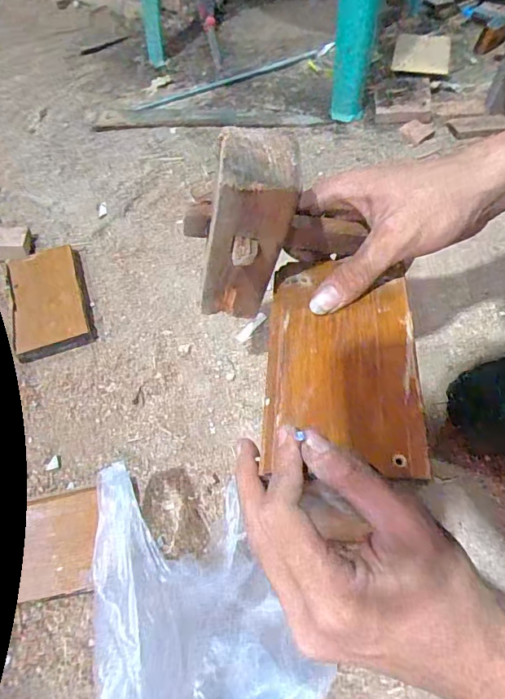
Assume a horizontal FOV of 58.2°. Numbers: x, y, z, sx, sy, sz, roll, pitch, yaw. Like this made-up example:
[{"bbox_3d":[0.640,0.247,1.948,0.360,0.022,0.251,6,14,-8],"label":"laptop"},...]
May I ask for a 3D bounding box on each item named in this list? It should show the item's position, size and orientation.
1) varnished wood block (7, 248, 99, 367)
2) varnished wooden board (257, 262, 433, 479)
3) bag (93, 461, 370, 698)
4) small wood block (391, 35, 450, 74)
[{"bbox_3d":[-0.223,-0.056,0.500,0.077,0.025,0.139,-18,58,-9],"label":"varnished wood block"},{"bbox_3d":[0.052,0.003,0.269,0.085,0.014,0.137,3,58,5],"label":"varnished wooden board"},{"bbox_3d":[-0.029,0.201,0.283,0.126,0.110,0.235,-10,57,-5],"label":"bag"},{"bbox_3d":[0.283,-0.495,0.760,0.088,0.011,0.134,12,58,10],"label":"small wood block"}]

